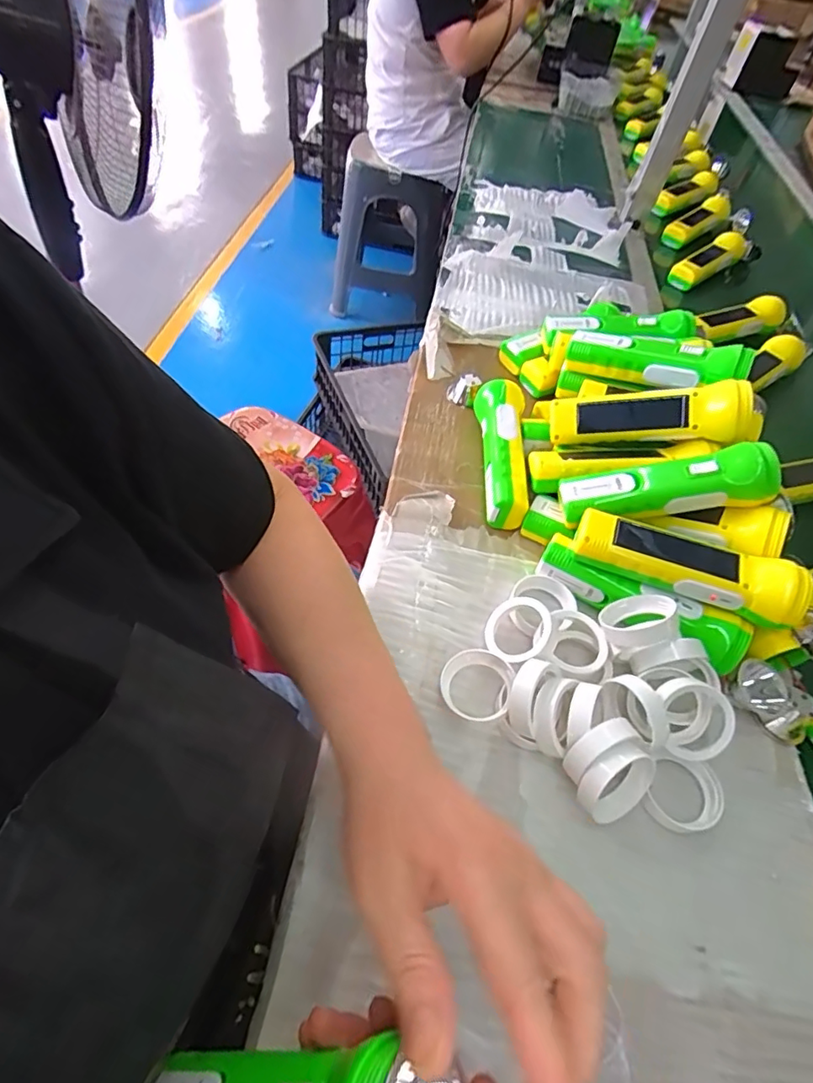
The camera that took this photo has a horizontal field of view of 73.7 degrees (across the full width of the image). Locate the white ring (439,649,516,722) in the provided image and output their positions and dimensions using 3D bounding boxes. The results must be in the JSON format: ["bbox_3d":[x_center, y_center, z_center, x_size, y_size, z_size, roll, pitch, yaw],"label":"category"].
[{"bbox_3d":[0.050,0.103,0.392,0.050,0.019,0.050,4,53,-6],"label":"white ring"}]

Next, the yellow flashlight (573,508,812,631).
[{"bbox_3d":[0.207,0.016,0.407,0.158,0.046,0.043,26,54,11],"label":"yellow flashlight"}]

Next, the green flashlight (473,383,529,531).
[{"bbox_3d":[0.092,-0.090,0.526,0.047,0.046,0.160,5,51,0],"label":"green flashlight"}]

